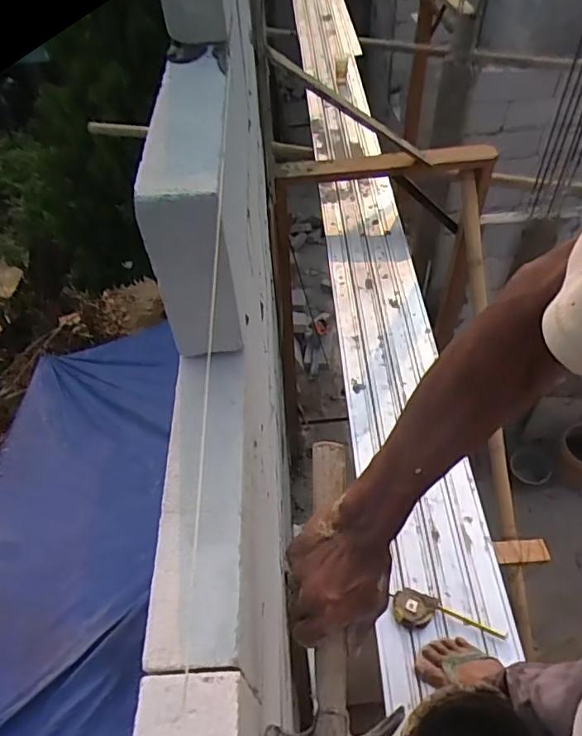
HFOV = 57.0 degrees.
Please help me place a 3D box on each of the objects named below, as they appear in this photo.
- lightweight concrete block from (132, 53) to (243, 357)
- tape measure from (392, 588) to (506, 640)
[{"bbox_3d":[-0.112,-0.204,0.636,0.075,0.194,0.323,-5,50,-1],"label":"lightweight concrete block"},{"bbox_3d":[0.362,0.568,1.242,0.253,0.047,0.082,3,50,6],"label":"tape measure"}]

